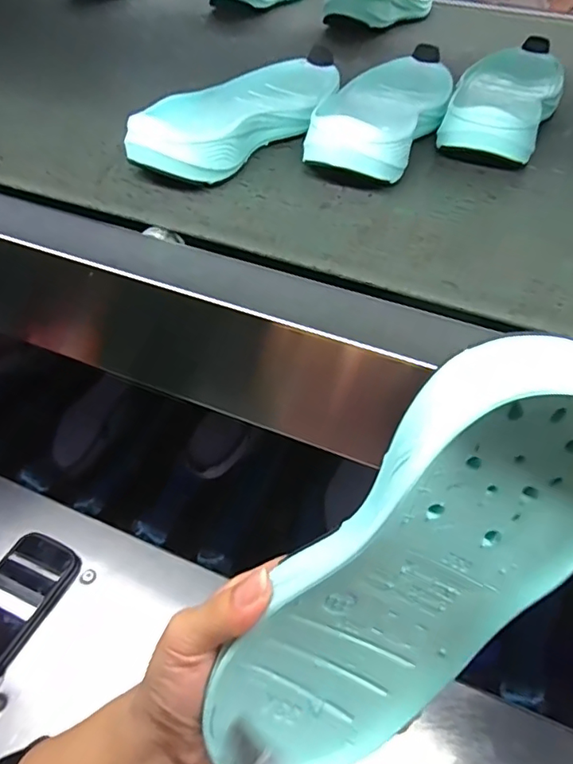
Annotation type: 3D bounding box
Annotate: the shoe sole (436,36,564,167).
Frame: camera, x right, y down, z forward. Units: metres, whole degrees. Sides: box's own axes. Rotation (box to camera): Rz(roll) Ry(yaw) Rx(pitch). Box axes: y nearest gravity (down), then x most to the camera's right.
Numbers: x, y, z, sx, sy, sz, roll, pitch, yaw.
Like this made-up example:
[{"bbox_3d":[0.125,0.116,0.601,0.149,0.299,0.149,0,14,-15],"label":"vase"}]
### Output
[{"bbox_3d":[0.197,-0.255,0.475,0.084,0.036,0.223,20,49,16],"label":"shoe sole"}]

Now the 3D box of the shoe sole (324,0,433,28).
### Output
[{"bbox_3d":[0.137,-0.509,0.698,0.084,0.041,0.224,26,51,20],"label":"shoe sole"}]

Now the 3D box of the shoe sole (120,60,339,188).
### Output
[{"bbox_3d":[-0.037,-0.218,0.429,0.087,0.035,0.219,25,51,20],"label":"shoe sole"}]

